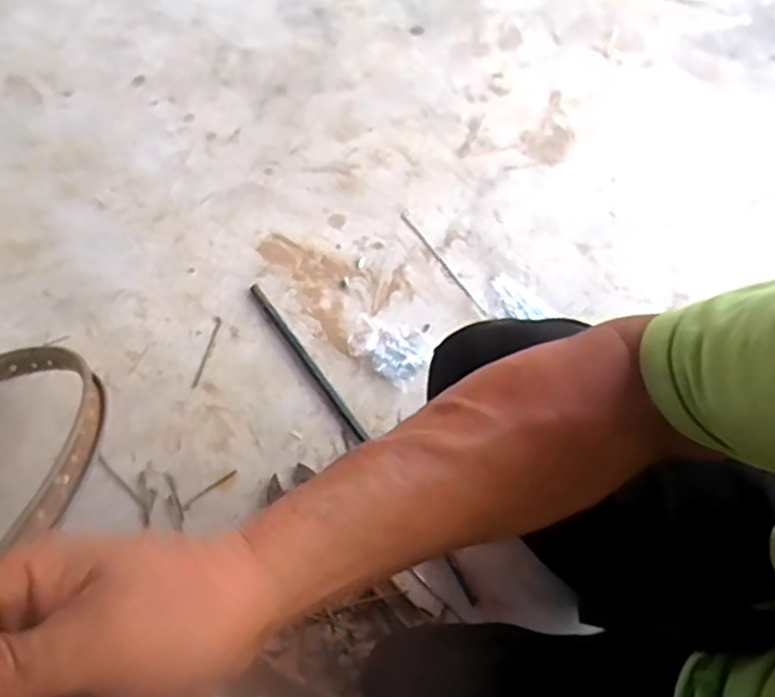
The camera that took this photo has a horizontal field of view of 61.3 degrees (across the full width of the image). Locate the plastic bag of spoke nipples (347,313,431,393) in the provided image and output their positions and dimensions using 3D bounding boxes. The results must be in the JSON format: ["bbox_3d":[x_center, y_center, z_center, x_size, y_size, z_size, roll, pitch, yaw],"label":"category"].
[{"bbox_3d":[0.004,-0.003,0.935,0.117,0.024,0.084,34,72,16],"label":"plastic bag of spoke nipples"}]

